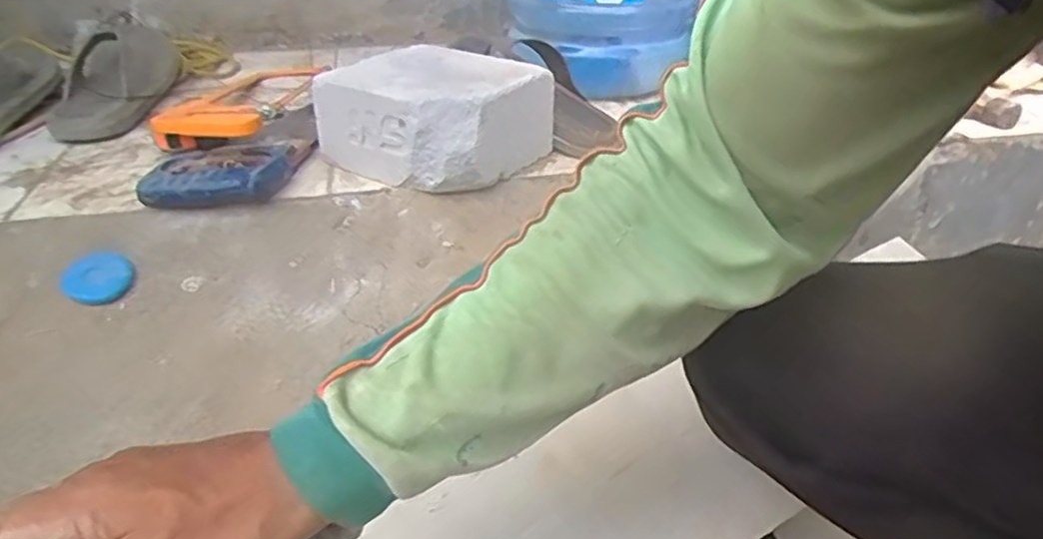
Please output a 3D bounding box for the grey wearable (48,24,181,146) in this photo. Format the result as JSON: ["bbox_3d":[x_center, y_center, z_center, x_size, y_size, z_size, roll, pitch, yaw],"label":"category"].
[{"bbox_3d":[-0.552,-0.274,0.956,0.118,0.070,0.332,-7,32,-13],"label":"grey wearable"}]

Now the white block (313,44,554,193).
[{"bbox_3d":[-0.095,-0.168,0.778,0.203,0.106,0.176,19,35,28],"label":"white block"}]

